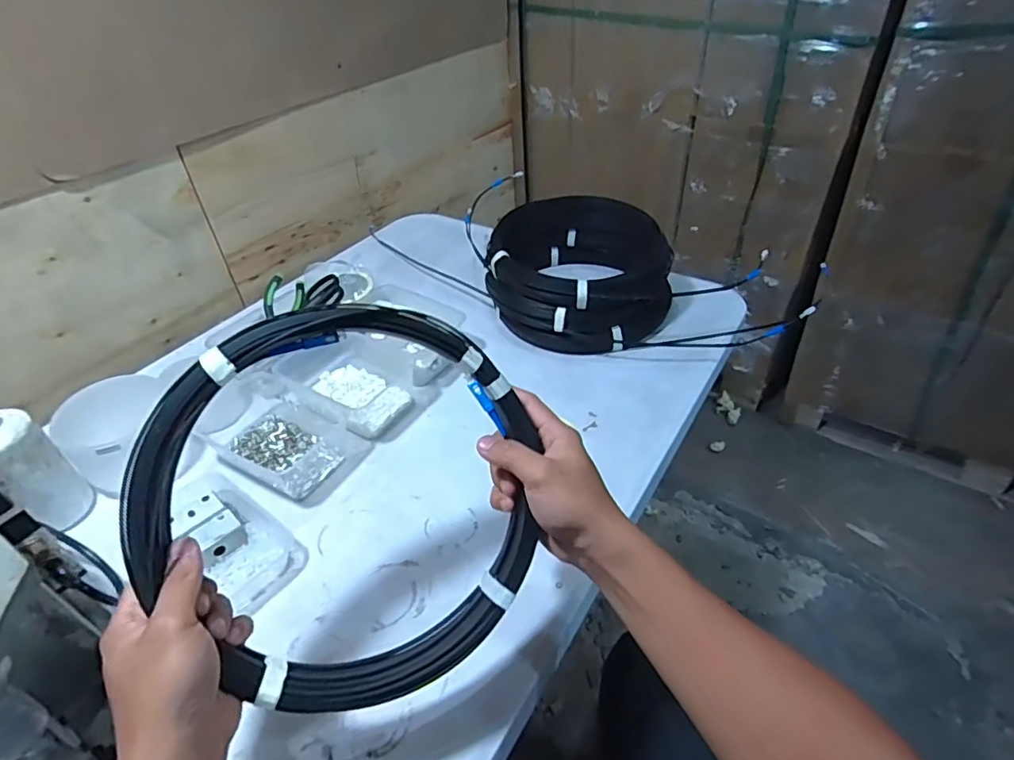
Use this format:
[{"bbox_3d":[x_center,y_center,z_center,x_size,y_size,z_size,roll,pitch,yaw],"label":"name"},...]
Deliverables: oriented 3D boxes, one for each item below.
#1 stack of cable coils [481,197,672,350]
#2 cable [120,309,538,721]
[{"bbox_3d":[0.117,-0.169,0.886,0.283,0.131,0.269,8,41,14],"label":"stack of cable coils"},{"bbox_3d":[-0.105,0.083,0.392,0.262,0.274,0.028,-43,11,-14],"label":"cable"}]

